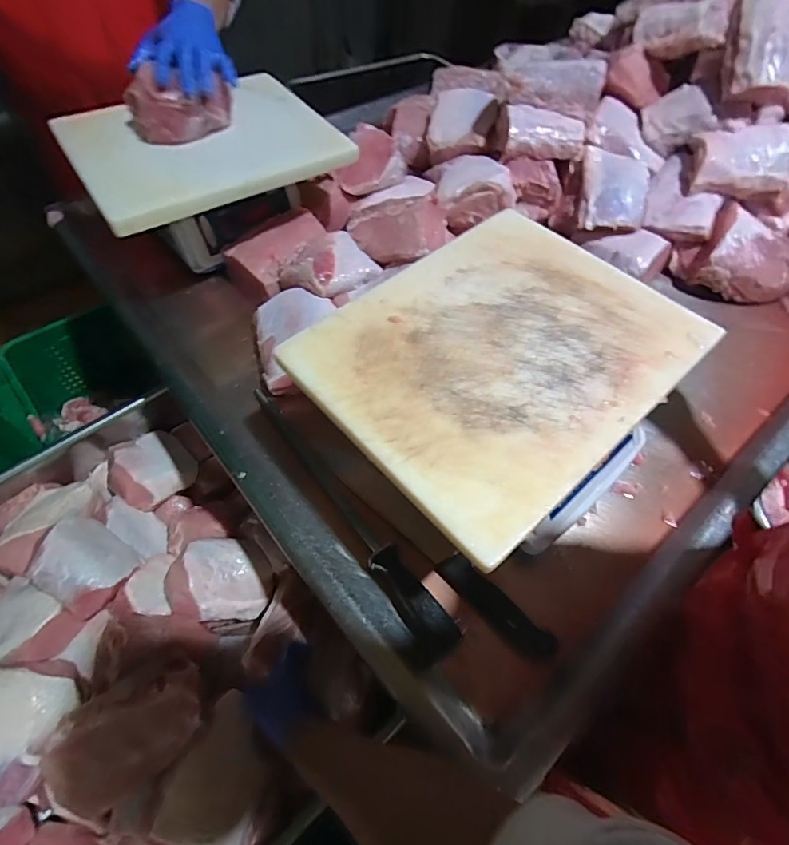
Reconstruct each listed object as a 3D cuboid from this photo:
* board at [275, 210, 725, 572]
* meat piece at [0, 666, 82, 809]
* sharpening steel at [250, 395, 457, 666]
[{"bbox_3d":[0.114,-0.085,0.470,0.371,0.014,0.296,-36,65,-23],"label":"board"},{"bbox_3d":[-0.434,0.352,0.506,0.112,0.060,0.133,13,57,7],"label":"meat piece"},{"bbox_3d":[-0.070,0.095,0.541,0.049,0.037,0.405,-31,63,-20],"label":"sharpening steel"}]

